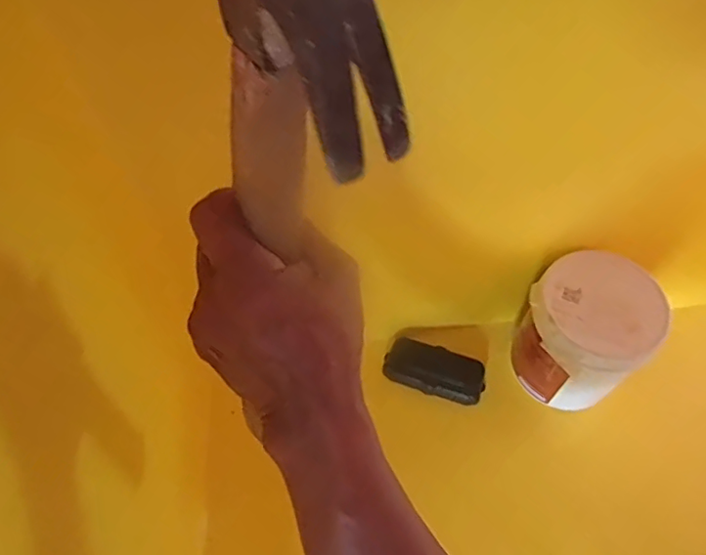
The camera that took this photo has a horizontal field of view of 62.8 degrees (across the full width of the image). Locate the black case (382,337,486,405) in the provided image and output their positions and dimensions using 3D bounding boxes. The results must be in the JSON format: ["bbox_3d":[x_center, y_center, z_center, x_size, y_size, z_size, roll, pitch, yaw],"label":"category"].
[{"bbox_3d":[0.089,0.098,0.629,0.107,0.024,0.052,13,57,11],"label":"black case"}]

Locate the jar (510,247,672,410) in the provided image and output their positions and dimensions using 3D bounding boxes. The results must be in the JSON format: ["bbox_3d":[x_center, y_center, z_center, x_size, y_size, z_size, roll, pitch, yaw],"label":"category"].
[{"bbox_3d":[0.219,0.064,0.563,0.130,0.131,0.114,-38,62,-22],"label":"jar"}]

